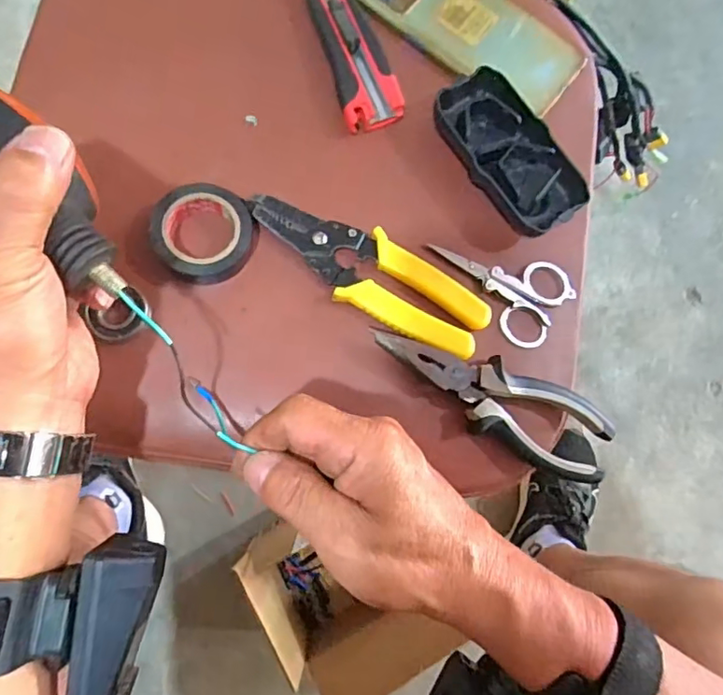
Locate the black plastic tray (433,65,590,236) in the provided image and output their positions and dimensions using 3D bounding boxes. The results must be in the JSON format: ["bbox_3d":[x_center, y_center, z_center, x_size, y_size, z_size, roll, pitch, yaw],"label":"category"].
[{"bbox_3d":[0.093,-0.124,0.352,0.057,0.022,0.109,-28,85,-10],"label":"black plastic tray"}]

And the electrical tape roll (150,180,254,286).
[{"bbox_3d":[-0.093,-0.067,0.324,0.056,0.017,0.055,1,81,-6],"label":"electrical tape roll"}]

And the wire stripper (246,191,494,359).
[{"bbox_3d":[0.004,-0.047,0.336,0.155,0.016,0.048,31,79,-1],"label":"wire stripper"}]

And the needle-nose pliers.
[{"bbox_3d":[0.078,0.028,0.324,0.153,0.013,0.046,28,79,-1],"label":"needle-nose pliers"}]

